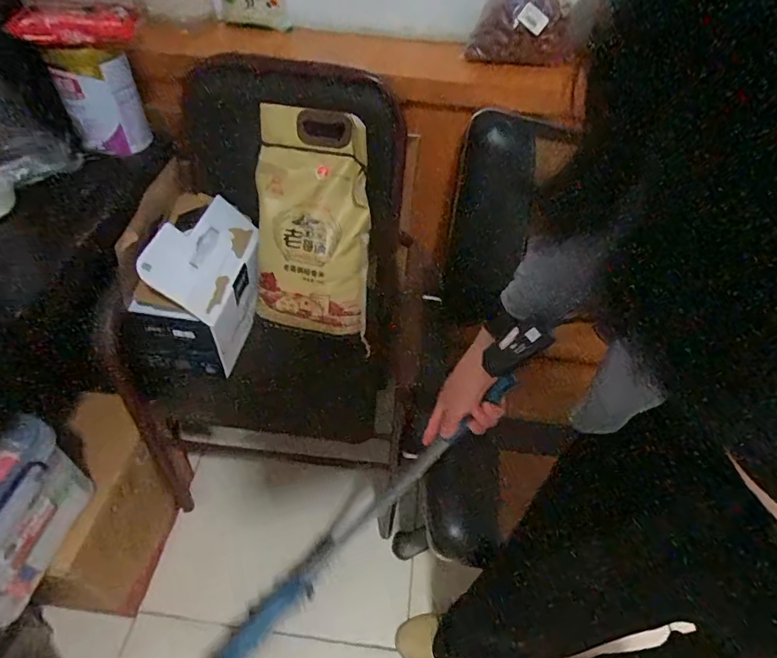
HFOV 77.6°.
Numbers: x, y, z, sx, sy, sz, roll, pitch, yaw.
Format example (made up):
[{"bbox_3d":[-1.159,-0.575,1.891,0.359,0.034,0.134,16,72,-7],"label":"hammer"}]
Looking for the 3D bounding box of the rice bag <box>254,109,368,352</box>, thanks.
[{"bbox_3d":[-0.149,-0.196,0.953,0.219,0.426,0.058,6,14,1],"label":"rice bag"}]

